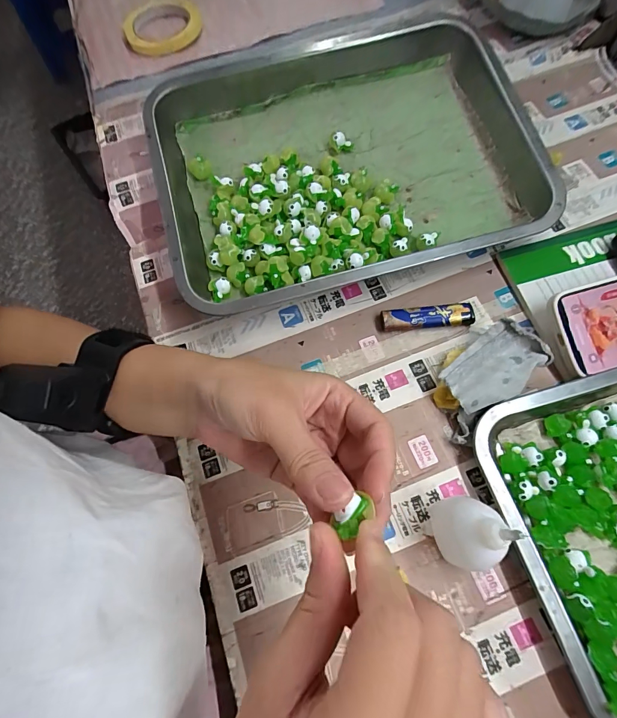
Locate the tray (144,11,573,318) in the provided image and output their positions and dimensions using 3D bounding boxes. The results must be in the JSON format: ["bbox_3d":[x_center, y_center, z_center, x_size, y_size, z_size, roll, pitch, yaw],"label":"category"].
[{"bbox_3d":[0.034,-0.202,0.383,0.362,0.050,0.296,-14,68,-3],"label":"tray"}]

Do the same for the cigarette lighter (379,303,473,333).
[{"bbox_3d":[0.106,-0.037,0.334,0.079,0.012,0.020,-4,68,2],"label":"cigarette lighter"}]

